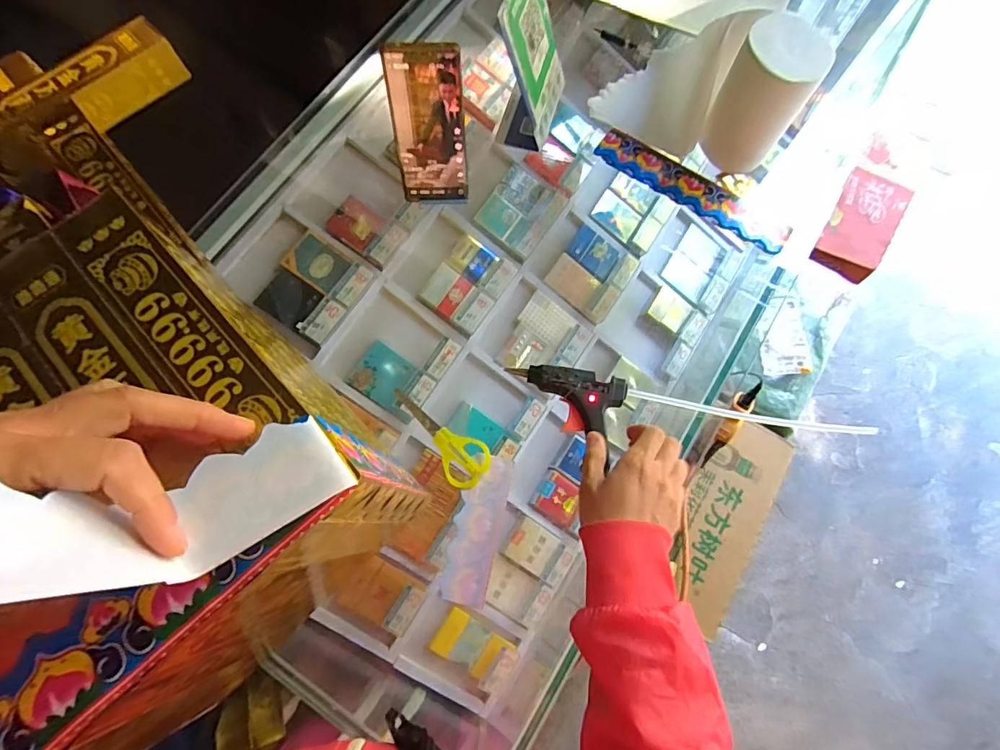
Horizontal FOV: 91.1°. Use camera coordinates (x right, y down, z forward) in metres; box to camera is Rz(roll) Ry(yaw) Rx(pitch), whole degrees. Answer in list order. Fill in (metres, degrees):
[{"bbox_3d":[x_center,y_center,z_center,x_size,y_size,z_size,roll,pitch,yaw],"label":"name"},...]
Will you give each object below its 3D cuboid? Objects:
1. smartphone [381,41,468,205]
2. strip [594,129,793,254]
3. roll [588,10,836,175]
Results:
[{"bbox_3d":[-0.073,-0.254,0.515,0.073,0.167,0.007,-2,52,-1],"label":"smartphone"},{"bbox_3d":[0.229,-0.222,0.584,0.243,0.010,0.048,34,76,9],"label":"strip"},{"bbox_3d":[0.229,-0.329,0.547,0.206,0.148,0.095,34,76,9],"label":"roll"}]

